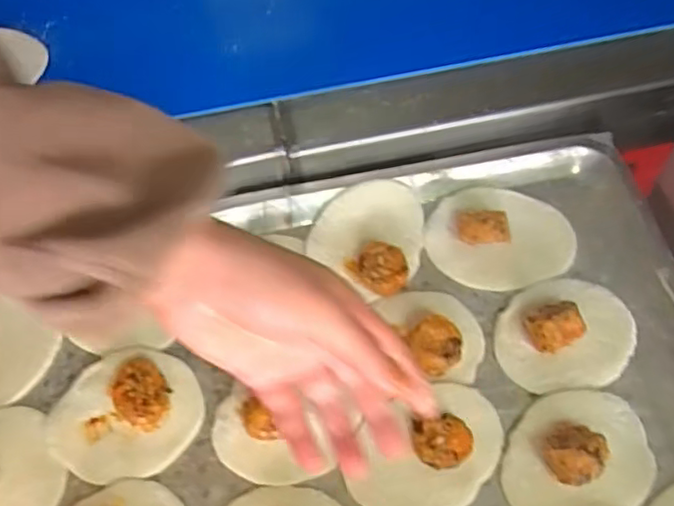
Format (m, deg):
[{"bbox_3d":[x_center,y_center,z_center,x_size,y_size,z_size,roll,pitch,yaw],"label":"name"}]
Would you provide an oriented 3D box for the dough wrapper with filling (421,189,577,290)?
[{"bbox_3d":[0.132,-0.016,0.512,0.115,0.033,0.084,2,64,0],"label":"dough wrapper with filling"}]

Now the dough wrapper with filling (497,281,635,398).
[{"bbox_3d":[0.172,0.055,0.470,0.102,0.031,0.082,-14,65,-7],"label":"dough wrapper with filling"}]

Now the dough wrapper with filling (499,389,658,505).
[{"bbox_3d":[0.166,0.136,0.433,0.103,0.030,0.083,-11,64,-6],"label":"dough wrapper with filling"}]

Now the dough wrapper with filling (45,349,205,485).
[{"bbox_3d":[-0.151,0.110,0.448,0.105,0.026,0.088,-11,64,-6],"label":"dough wrapper with filling"}]

